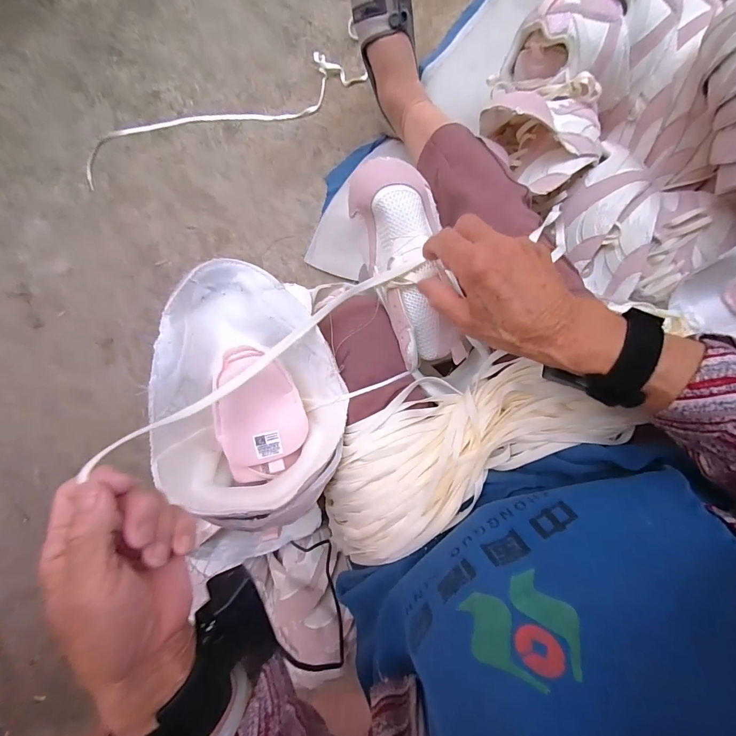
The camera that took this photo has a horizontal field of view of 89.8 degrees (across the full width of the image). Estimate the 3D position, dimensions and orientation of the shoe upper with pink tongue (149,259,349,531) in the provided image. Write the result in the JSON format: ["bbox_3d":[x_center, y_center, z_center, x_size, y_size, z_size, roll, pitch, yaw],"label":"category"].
[{"bbox_3d":[-0.097,0.029,0.344,0.145,0.098,0.236,7,100,6],"label":"shoe upper with pink tongue"}]

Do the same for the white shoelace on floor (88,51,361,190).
[{"bbox_3d":[-0.306,-0.479,0.717,0.581,0.017,0.091,-12,98,9],"label":"white shoelace on floor"}]

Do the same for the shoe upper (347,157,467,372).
[{"bbox_3d":[0.042,-0.099,0.364,0.075,0.041,0.197,-15,100,8],"label":"shoe upper"}]

